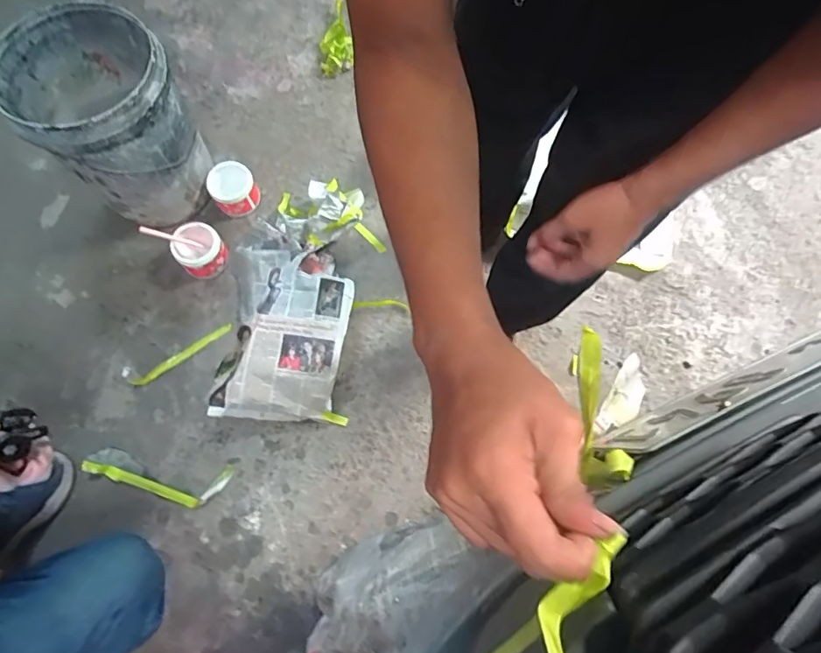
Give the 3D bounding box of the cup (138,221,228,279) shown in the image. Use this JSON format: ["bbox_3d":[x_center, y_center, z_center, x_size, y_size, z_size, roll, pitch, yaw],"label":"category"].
[{"bbox_3d":[-0.505,-0.195,1.138,0.144,0.129,0.113,39,75,10],"label":"cup"}]

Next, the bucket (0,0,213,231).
[{"bbox_3d":[-0.632,-0.428,1.093,0.296,0.395,0.282,1,72,-2],"label":"bucket"}]

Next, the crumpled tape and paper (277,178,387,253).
[{"bbox_3d":[-0.200,-0.275,1.198,0.241,0.102,0.170,-5,72,-3],"label":"crumpled tape and paper"}]

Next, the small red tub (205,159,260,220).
[{"bbox_3d":[-0.437,-0.339,1.219,0.105,0.062,0.119,-34,76,-12],"label":"small red tub"}]

